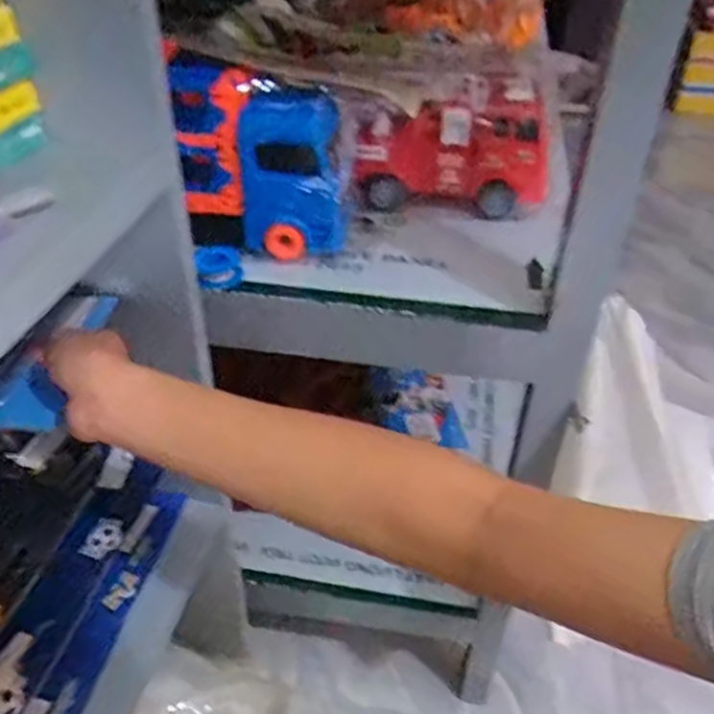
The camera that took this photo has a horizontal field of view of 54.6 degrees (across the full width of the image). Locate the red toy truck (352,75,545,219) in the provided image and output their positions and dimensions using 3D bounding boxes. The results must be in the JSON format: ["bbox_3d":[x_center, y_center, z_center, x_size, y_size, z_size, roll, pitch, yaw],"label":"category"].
[{"bbox_3d":[0.098,-0.216,0.720,0.187,0.126,0.066,9,39,10],"label":"red toy truck"}]

